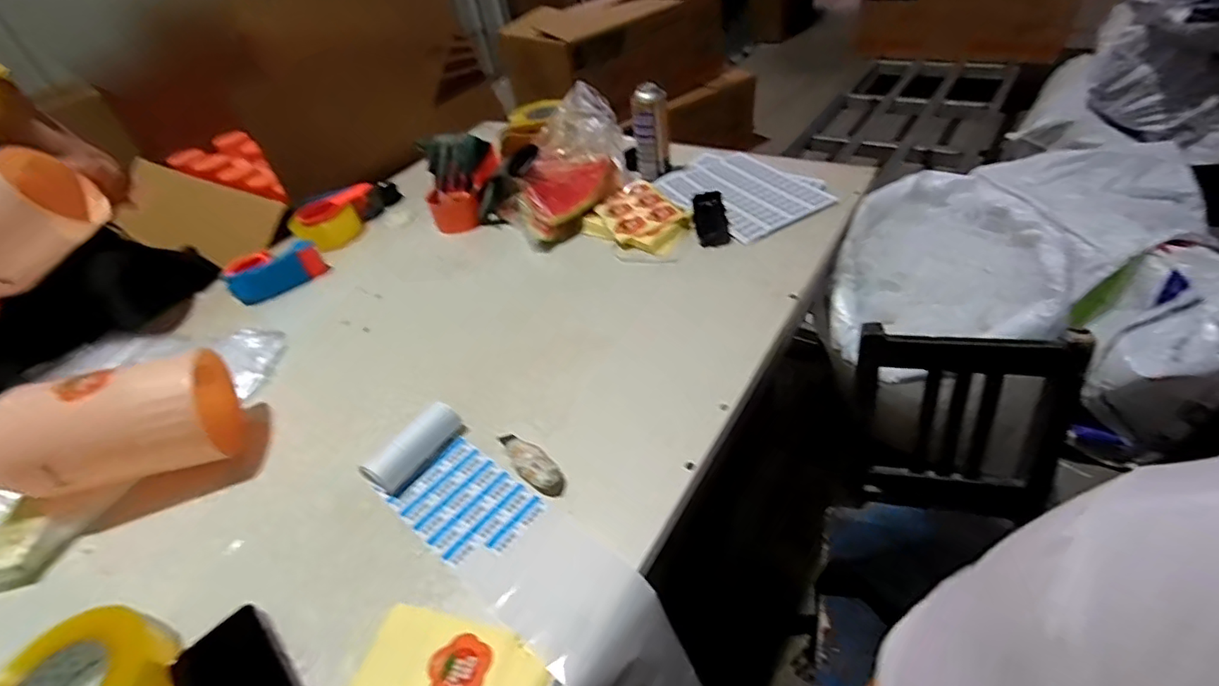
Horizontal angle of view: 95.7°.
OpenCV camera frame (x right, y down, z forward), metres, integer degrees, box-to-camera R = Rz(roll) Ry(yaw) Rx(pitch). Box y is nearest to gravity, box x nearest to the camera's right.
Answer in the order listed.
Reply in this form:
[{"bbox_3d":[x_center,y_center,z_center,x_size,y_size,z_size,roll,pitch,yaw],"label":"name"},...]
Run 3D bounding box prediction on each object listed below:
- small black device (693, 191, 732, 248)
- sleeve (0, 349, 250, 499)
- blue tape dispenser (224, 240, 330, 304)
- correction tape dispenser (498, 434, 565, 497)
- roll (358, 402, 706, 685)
[{"bbox_3d":[0.171,-0.209,0.931,0.053,0.017,0.117,-3,63,1],"label":"small black device"},{"bbox_3d":[-0.586,0.103,0.645,0.236,0.146,0.116,-24,42,-15],"label":"sleeve"},{"bbox_3d":[-0.593,-0.130,0.977,0.154,0.054,0.077,-35,47,-25],"label":"blue tape dispenser"},{"bbox_3d":[-0.090,0.131,0.622,0.035,0.021,0.112,-34,46,-25],"label":"correction tape dispenser"},{"bbox_3d":[-0.087,0.247,0.580,0.393,0.195,0.114,26,46,35],"label":"roll"}]

